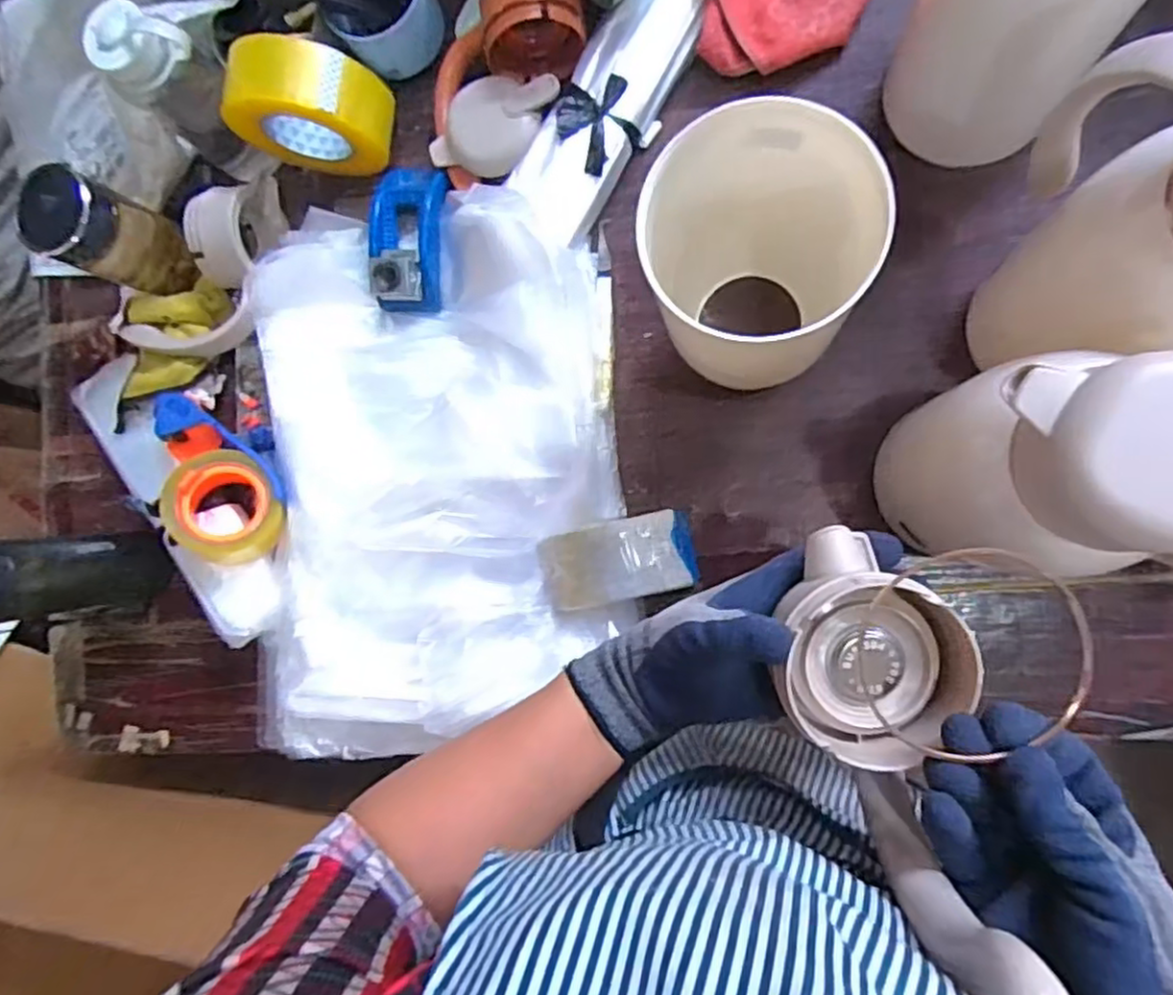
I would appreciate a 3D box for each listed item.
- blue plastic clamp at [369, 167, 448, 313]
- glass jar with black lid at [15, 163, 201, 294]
[{"bbox_3d":[-0.158,-0.232,0.617,0.064,0.037,0.129,5,91,12],"label":"blue plastic clamp"},{"bbox_3d":[-0.405,-0.222,0.595,0.069,0.135,0.071,0,90,12],"label":"glass jar with black lid"}]

